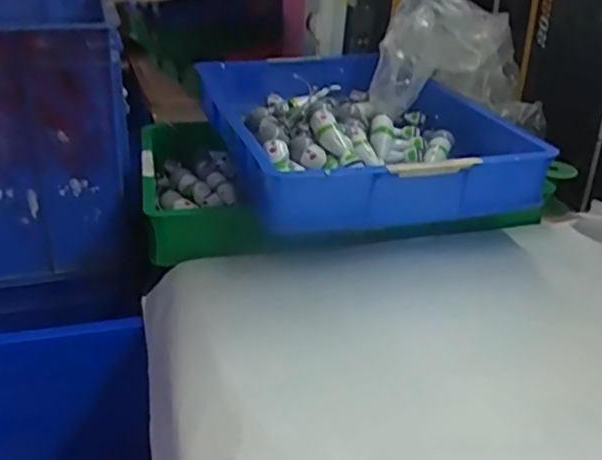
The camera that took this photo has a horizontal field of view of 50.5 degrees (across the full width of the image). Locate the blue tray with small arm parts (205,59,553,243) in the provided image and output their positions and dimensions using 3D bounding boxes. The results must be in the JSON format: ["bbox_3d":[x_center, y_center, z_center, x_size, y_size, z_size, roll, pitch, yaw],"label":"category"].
[{"bbox_3d":[0.069,-0.159,0.984,0.379,0.109,0.567,-6,27,-16],"label":"blue tray with small arm parts"}]

